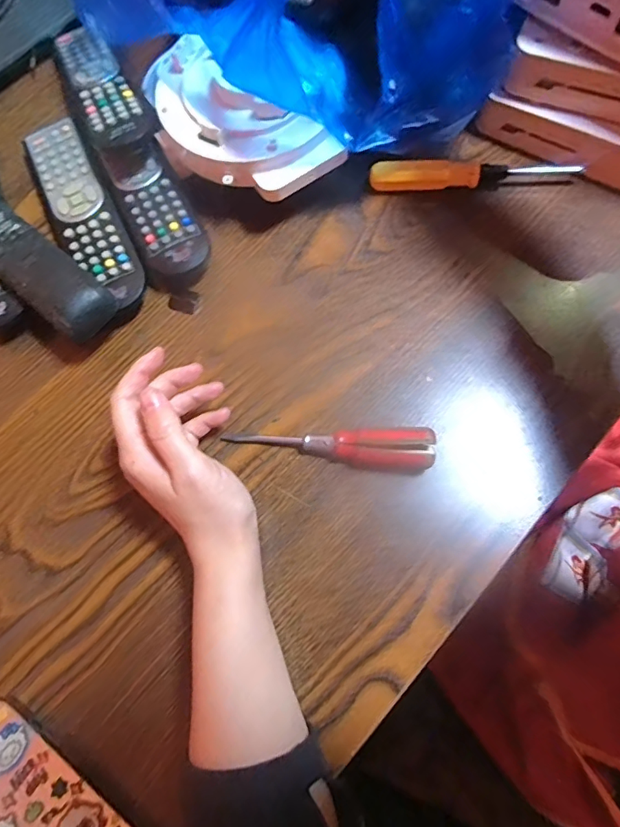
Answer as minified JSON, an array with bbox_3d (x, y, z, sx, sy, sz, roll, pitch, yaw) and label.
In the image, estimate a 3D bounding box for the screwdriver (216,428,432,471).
[{"bbox_3d":[0.012,0.023,0.324,0.136,0.028,0.025,2,76,3],"label":"screwdriver"}]

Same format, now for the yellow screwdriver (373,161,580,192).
[{"bbox_3d":[0.126,-0.184,0.375,0.155,0.019,0.015,0,73,4],"label":"yellow screwdriver"}]

